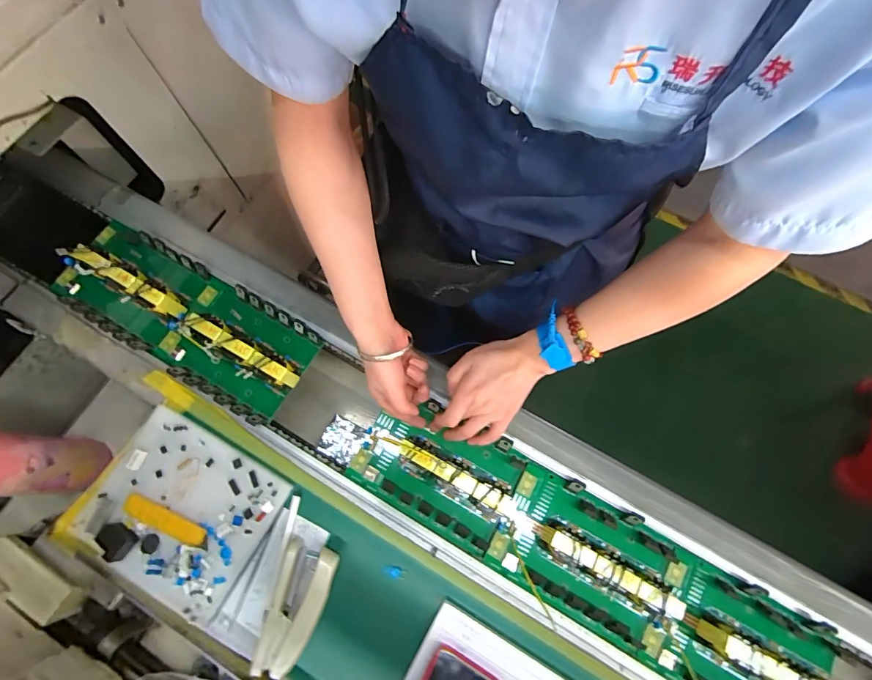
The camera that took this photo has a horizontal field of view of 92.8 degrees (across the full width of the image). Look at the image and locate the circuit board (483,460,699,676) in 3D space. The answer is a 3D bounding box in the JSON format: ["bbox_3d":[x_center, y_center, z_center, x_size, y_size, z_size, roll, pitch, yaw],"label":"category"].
[{"bbox_3d":[0.168,0.232,0.433,0.203,0.062,0.120,29,74,9],"label":"circuit board"}]

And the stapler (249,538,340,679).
[{"bbox_3d":[-0.140,0.269,0.420,0.052,0.029,0.115,14,72,4],"label":"stapler"}]

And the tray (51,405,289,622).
[{"bbox_3d":[-0.278,0.180,0.446,0.186,0.019,0.155,29,74,9],"label":"tray"}]

